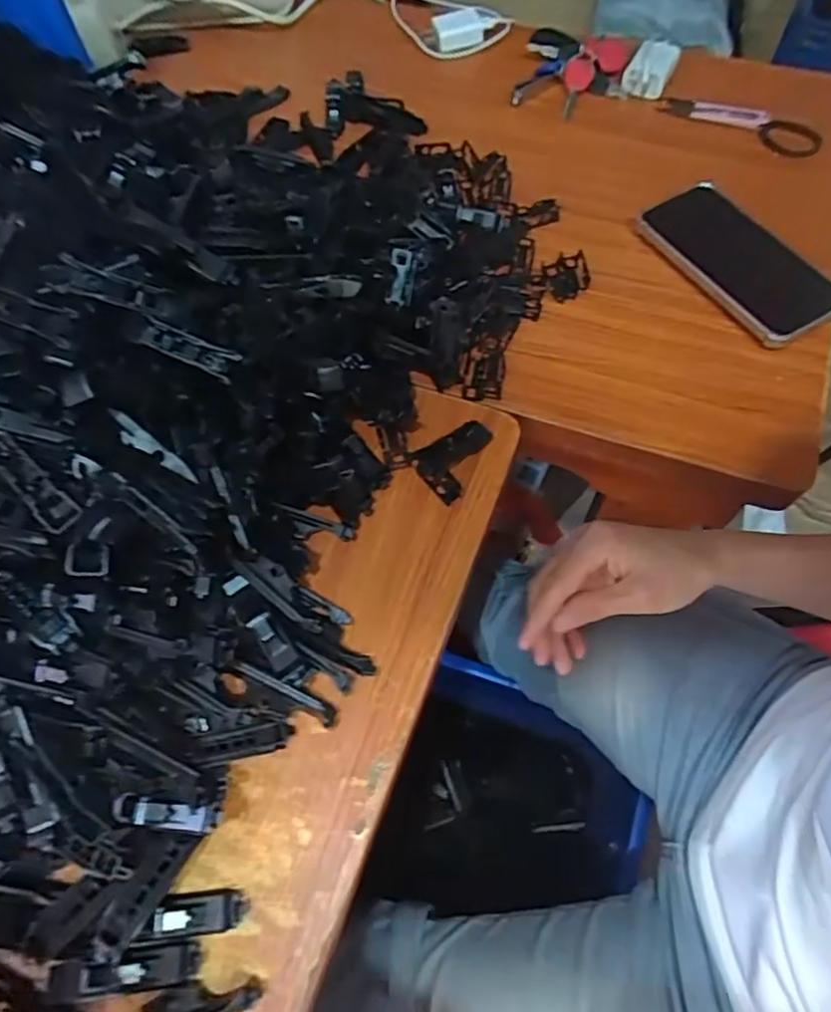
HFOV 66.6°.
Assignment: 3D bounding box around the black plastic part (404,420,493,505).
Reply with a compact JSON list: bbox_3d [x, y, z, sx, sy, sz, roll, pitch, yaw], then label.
[{"bbox_3d":[0.029,-0.039,0.447,0.042,0.023,0.061,41,71,19],"label":"black plastic part"}]

